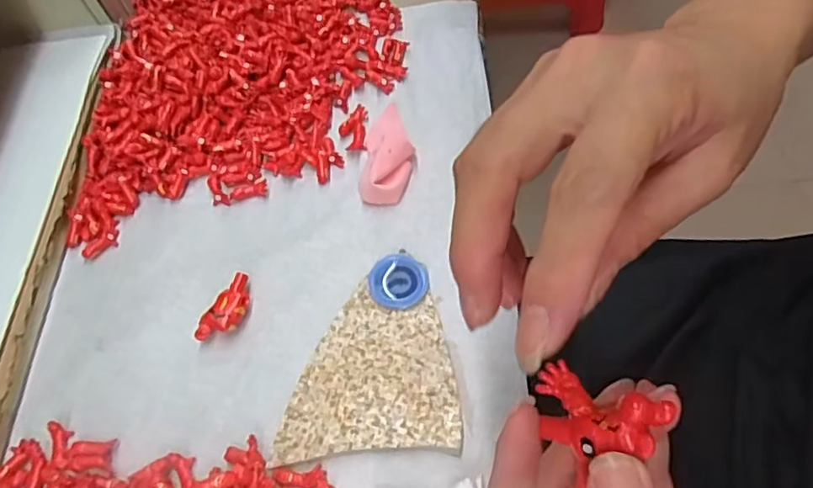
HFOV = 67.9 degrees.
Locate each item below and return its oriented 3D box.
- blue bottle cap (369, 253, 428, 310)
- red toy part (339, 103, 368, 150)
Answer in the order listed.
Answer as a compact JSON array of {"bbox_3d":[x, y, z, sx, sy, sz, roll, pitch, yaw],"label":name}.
[{"bbox_3d":[-0.004,0.019,0.309,0.029,0.008,0.029,-1,60,2],"label":"blue bottle cap"},{"bbox_3d":[-0.032,-0.071,0.366,0.016,0.006,0.031,-2,60,1],"label":"red toy part"}]

